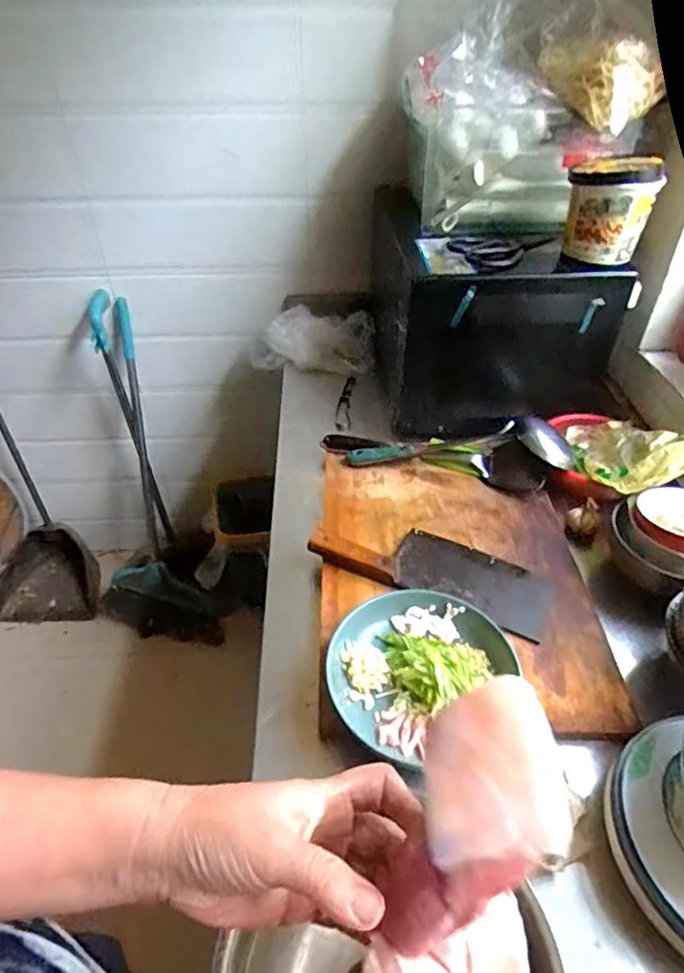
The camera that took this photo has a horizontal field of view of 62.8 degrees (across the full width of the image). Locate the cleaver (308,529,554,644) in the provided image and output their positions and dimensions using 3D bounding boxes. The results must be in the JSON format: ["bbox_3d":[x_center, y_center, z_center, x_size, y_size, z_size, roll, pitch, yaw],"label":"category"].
[{"bbox_3d":[0.112,0.091,0.698,0.285,0.029,0.100,16,43,22],"label":"cleaver"}]

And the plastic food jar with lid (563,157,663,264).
[{"bbox_3d":[0.353,-0.366,0.743,0.104,0.114,0.115,12,42,18],"label":"plastic food jar with lid"}]

